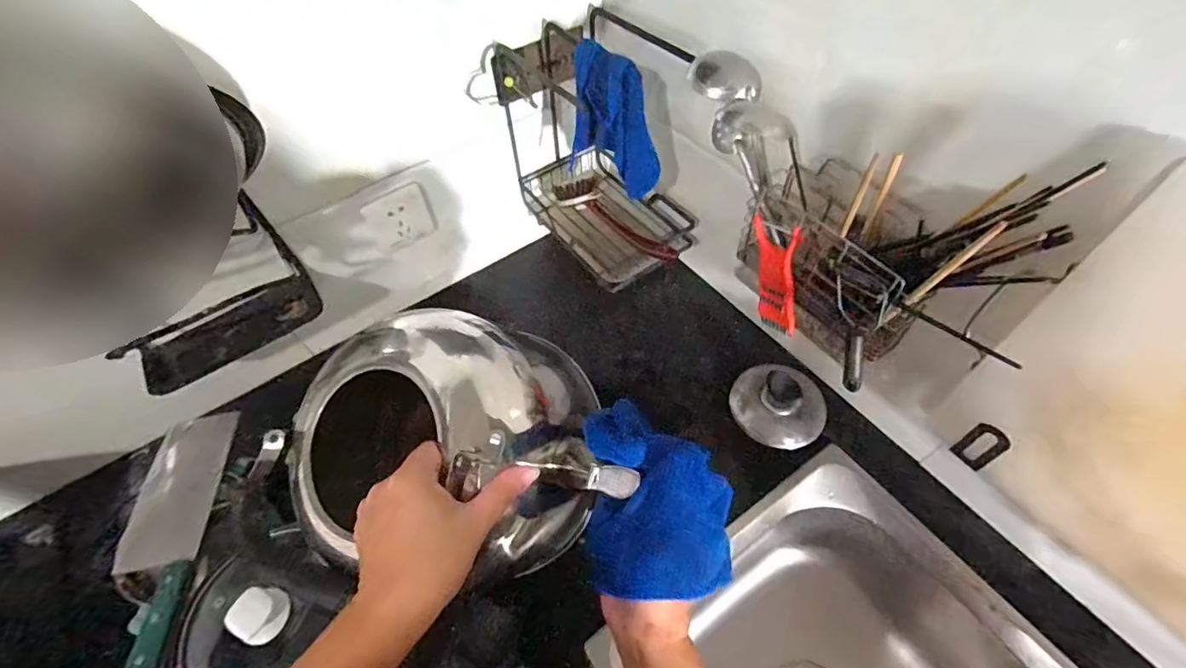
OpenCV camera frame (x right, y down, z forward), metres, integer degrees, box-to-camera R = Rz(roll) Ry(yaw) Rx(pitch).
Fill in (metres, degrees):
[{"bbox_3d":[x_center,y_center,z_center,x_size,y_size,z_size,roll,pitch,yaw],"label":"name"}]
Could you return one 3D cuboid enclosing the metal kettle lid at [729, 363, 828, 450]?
[{"bbox_3d":[0.251,0.083,0.692,0.120,0.085,0.103,28,63,21],"label":"metal kettle lid"}]

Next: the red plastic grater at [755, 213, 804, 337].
[{"bbox_3d":[0.215,-0.063,0.601,0.023,0.140,0.060,-18,31,-7],"label":"red plastic grater"}]

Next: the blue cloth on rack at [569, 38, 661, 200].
[{"bbox_3d":[0.024,-0.262,0.642,0.039,0.156,0.126,-38,61,-19],"label":"blue cloth on rack"}]

